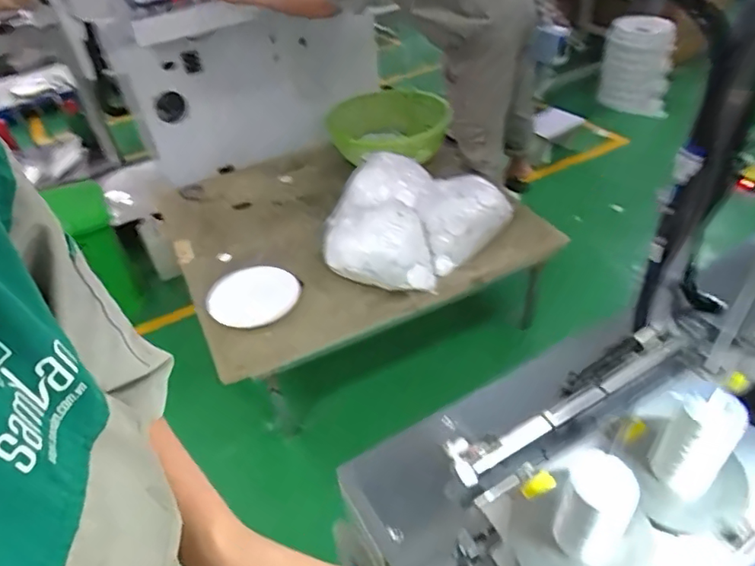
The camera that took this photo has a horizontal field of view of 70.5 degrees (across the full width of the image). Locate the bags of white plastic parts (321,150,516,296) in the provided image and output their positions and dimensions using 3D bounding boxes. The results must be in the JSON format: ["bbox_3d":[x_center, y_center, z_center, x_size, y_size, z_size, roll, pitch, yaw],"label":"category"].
[{"bbox_3d":[0.052,-0.179,1.618,0.478,0.179,0.486,-30,46,-25],"label":"bags of white plastic parts"}]

